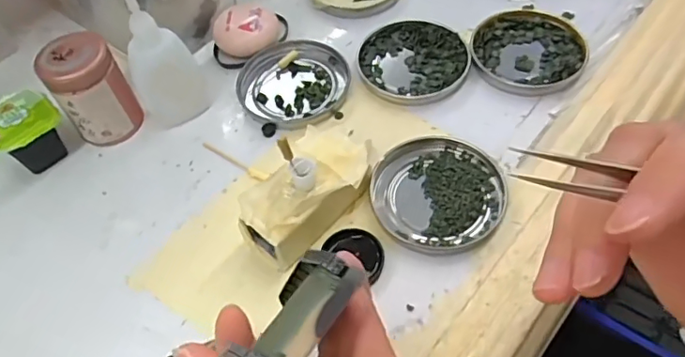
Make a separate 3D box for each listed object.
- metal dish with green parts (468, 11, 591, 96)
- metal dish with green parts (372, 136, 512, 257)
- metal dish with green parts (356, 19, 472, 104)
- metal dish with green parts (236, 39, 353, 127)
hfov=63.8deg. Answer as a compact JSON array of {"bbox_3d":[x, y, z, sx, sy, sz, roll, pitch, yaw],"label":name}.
[{"bbox_3d":[0.132,-0.091,0.393,0.076,0.008,0.078,-3,55,4],"label":"metal dish with green parts"},{"bbox_3d":[0.058,0.007,0.330,0.076,0.016,0.076,-3,55,4],"label":"metal dish with green parts"},{"bbox_3d":[0.051,-0.085,0.397,0.078,0.010,0.074,0,55,5],"label":"metal dish with green parts"},{"bbox_3d":[-0.036,-0.070,0.396,0.078,0.010,0.076,-37,60,-19],"label":"metal dish with green parts"}]

